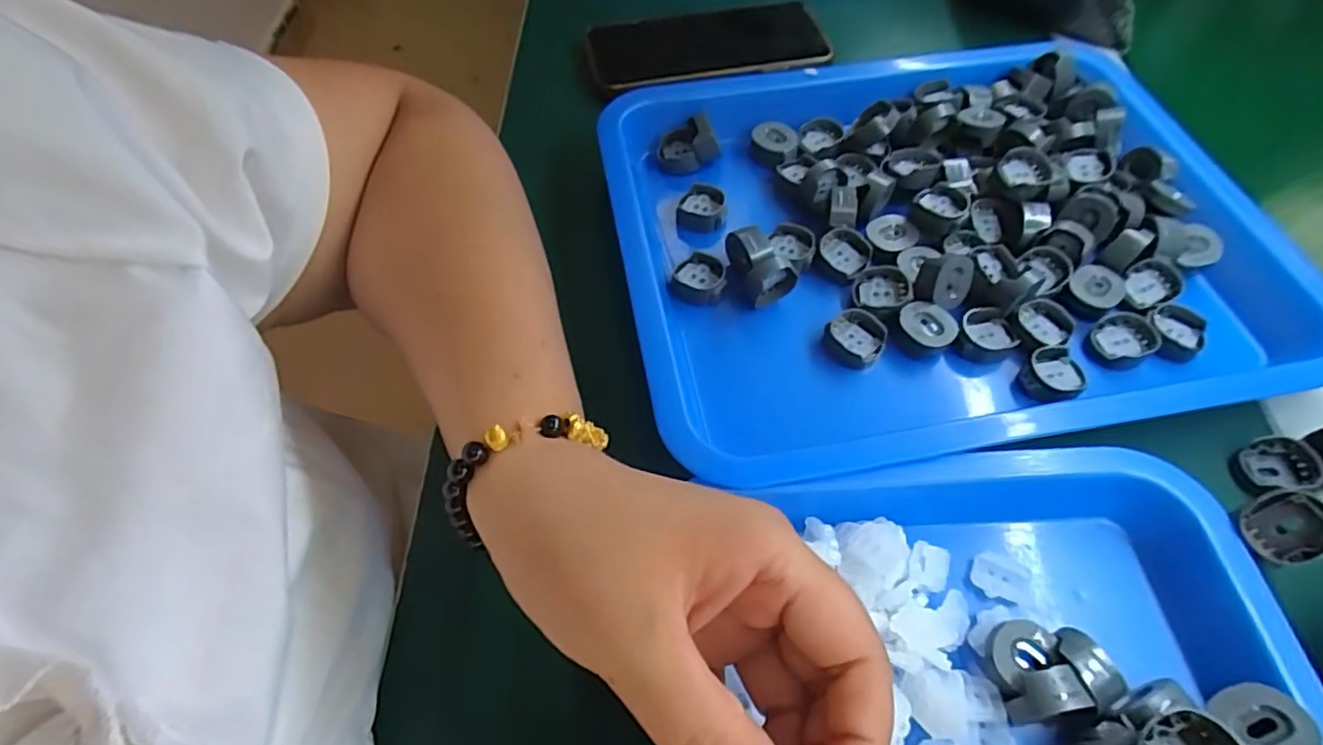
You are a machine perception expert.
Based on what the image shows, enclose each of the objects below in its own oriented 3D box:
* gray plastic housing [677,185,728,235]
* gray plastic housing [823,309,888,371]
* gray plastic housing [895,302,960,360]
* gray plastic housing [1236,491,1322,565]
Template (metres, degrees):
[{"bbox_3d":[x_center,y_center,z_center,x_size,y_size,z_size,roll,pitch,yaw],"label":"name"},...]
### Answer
[{"bbox_3d":[0.023,-0.093,0.363,0.027,0.014,0.029,2,58,-1],"label":"gray plastic housing"},{"bbox_3d":[0.096,-0.016,0.320,0.029,0.016,0.025,21,60,11],"label":"gray plastic housing"},{"bbox_3d":[0.132,-0.023,0.319,0.027,0.011,0.028,1,58,-1],"label":"gray plastic housing"},{"bbox_3d":[0.236,0.058,0.241,0.026,0.012,0.023,-32,75,15],"label":"gray plastic housing"}]

